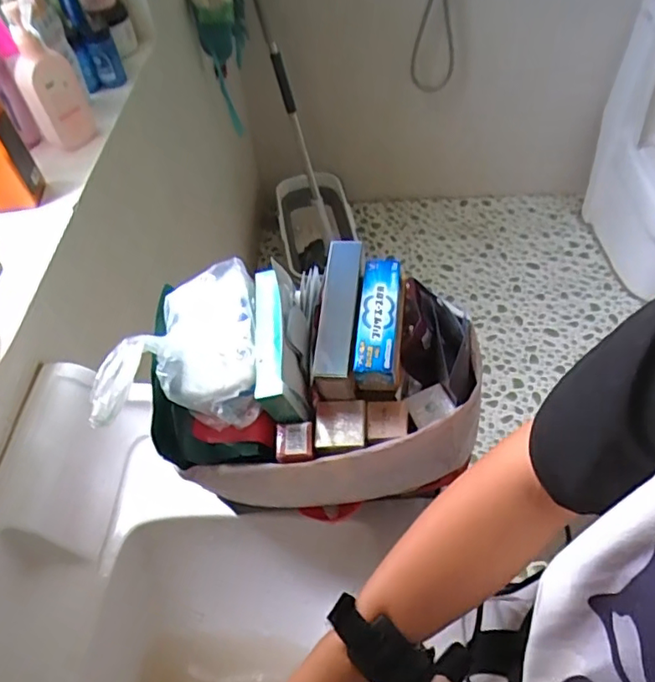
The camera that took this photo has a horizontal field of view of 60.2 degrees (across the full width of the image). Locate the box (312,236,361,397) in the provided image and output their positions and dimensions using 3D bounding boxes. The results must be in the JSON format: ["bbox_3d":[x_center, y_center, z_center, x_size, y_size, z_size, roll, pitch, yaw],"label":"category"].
[{"bbox_3d":[0.010,-0.021,0.474,0.030,0.048,0.130,4,71,6],"label":"box"}]

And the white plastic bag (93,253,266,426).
[{"bbox_3d":[-0.115,0.008,0.465,0.112,0.059,0.150,-5,51,-1],"label":"white plastic bag"}]

